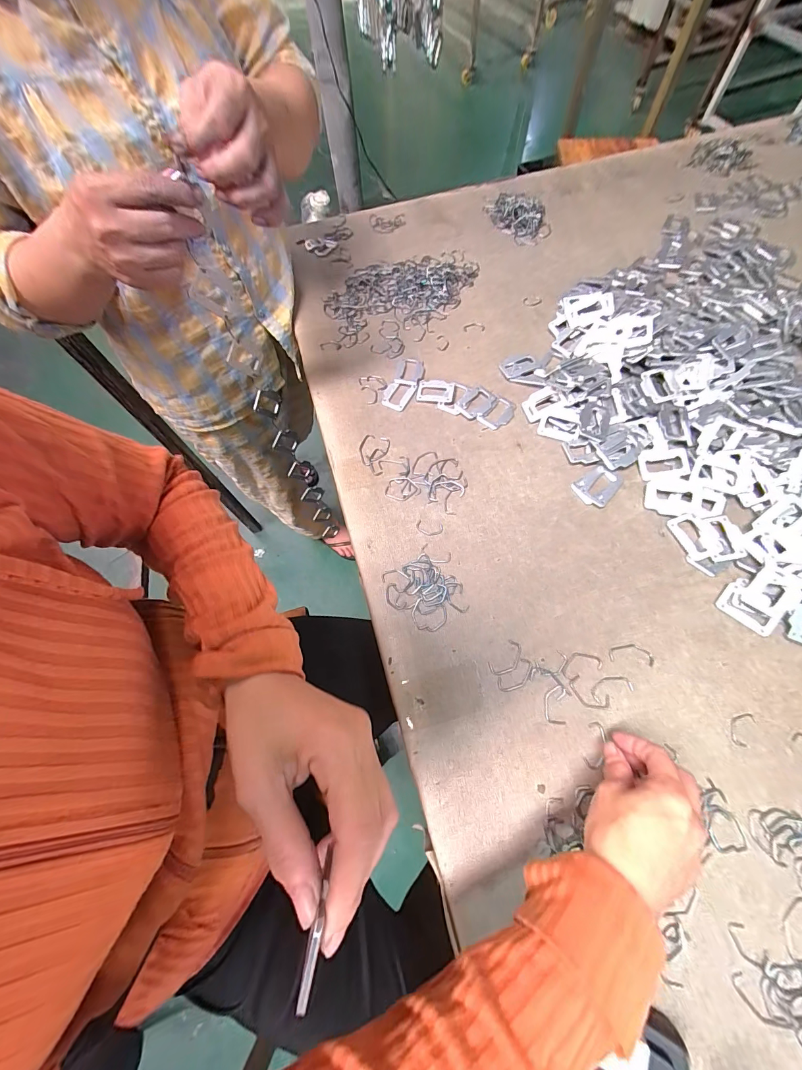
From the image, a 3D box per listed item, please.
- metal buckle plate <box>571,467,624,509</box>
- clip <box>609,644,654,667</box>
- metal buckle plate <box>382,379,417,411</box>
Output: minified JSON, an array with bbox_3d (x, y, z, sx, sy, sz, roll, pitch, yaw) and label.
[{"bbox_3d":[0.236,-0.059,0.444,0.051,0.006,0.042,-37,70,-13],"label":"metal buckle plate"},{"bbox_3d":[0.229,0.118,0.369,0.041,0.004,0.020,8,67,5],"label":"clip"},{"bbox_3d":[-0.002,-0.194,0.509,0.035,0.006,0.050,25,70,12],"label":"metal buckle plate"}]

